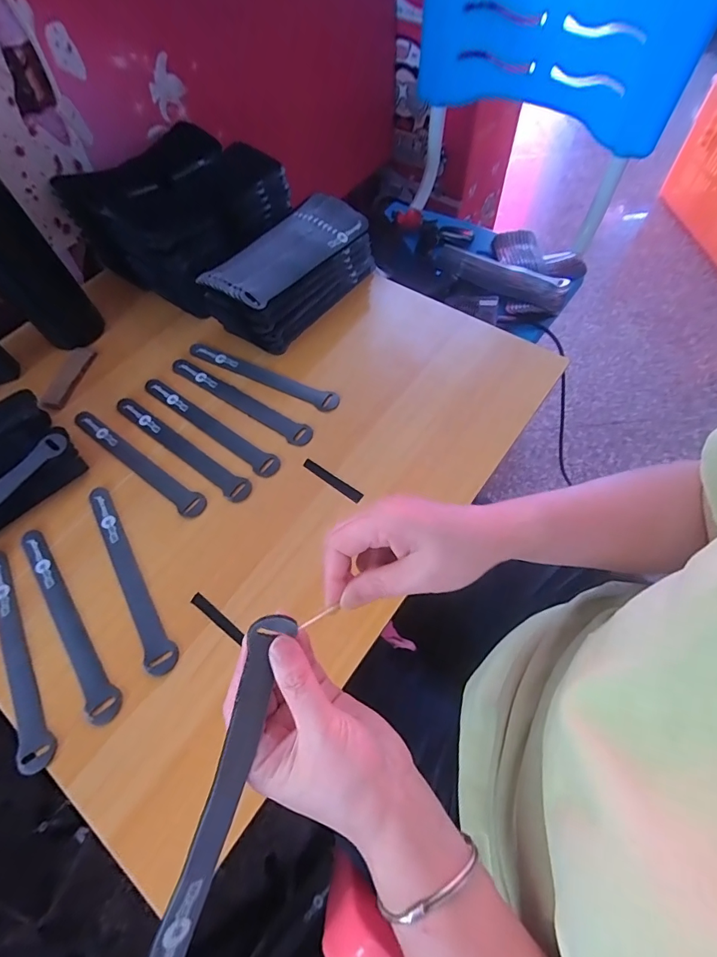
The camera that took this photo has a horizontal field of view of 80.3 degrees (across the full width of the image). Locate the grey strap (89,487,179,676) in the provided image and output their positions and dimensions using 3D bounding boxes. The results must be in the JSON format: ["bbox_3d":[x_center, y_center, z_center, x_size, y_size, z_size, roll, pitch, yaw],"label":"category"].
[{"bbox_3d":[-0.208,0.082,0.386,0.027,0.005,0.197,-35,62,-5],"label":"grey strap"}]

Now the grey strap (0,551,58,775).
[{"bbox_3d":[-0.291,0.143,0.362,0.029,0.004,0.199,-31,62,-13],"label":"grey strap"}]

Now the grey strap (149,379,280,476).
[{"bbox_3d":[-0.163,-0.059,0.459,0.201,0.004,0.023,33,72,22],"label":"grey strap"}]

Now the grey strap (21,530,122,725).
[{"bbox_3d":[-0.255,0.119,0.371,0.027,0.004,0.198,-37,63,-13],"label":"grey strap"}]

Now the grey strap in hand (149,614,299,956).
[{"bbox_3d":[-0.071,0.169,0.228,0.020,0.030,0.194,16,82,5],"label":"grey strap in hand"}]

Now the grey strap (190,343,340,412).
[{"bbox_3d":[-0.113,-0.119,0.486,0.204,0.004,0.023,24,68,18],"label":"grey strap"}]

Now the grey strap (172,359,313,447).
[{"bbox_3d":[-0.134,-0.088,0.471,0.202,0.004,0.023,31,70,21],"label":"grey strap"}]

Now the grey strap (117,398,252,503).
[{"bbox_3d":[-0.189,-0.035,0.448,0.203,0.004,0.024,32,68,22],"label":"grey strap"}]

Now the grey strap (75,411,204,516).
[{"bbox_3d":[-0.233,-0.019,0.444,0.205,0.004,0.023,31,69,22],"label":"grey strap"}]

